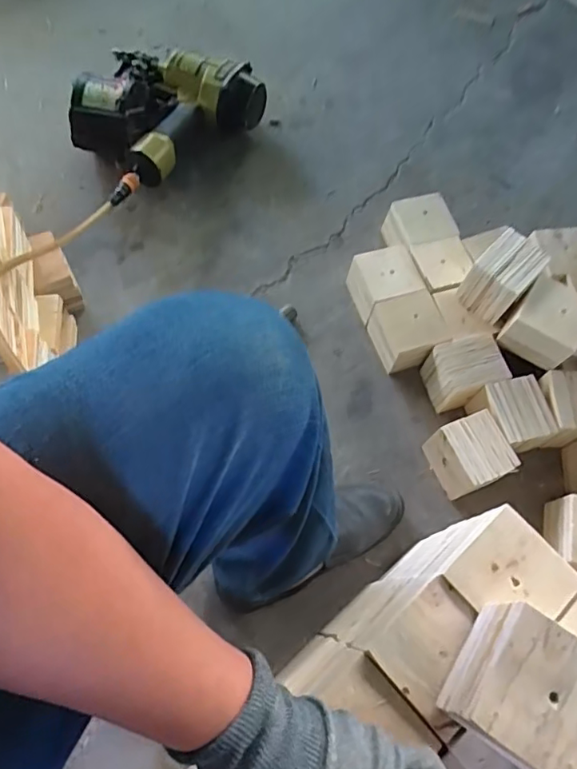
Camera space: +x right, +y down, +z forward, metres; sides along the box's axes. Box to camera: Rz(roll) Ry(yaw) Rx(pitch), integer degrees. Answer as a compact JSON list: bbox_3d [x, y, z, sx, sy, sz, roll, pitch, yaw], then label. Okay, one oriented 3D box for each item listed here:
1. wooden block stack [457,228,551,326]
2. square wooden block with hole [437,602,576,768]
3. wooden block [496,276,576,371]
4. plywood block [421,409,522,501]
[{"bbox_3d":[0.323,-0.161,0.839,0.087,0.084,0.104,40,70,13],"label":"wooden block stack"},{"bbox_3d":[0.182,0.230,0.408,0.108,0.072,0.091,33,68,11],"label":"square wooden block with hole"},{"bbox_3d":[0.383,-0.091,0.814,0.097,0.066,0.100,33,69,11],"label":"wooden block"},{"bbox_3d":[0.261,0.106,0.802,0.084,0.090,0.093,-21,69,-12],"label":"plywood block"}]

